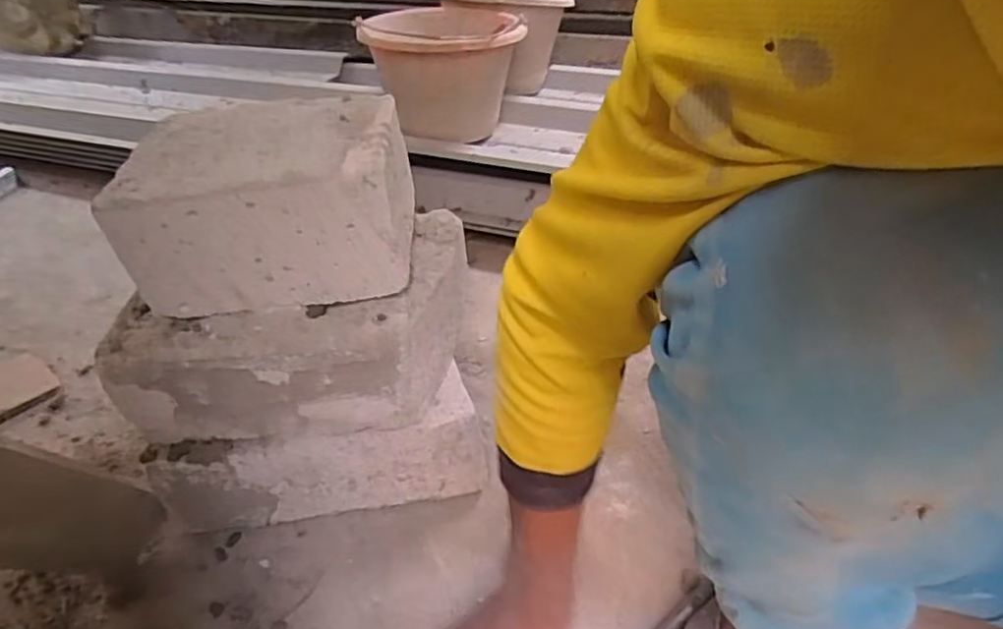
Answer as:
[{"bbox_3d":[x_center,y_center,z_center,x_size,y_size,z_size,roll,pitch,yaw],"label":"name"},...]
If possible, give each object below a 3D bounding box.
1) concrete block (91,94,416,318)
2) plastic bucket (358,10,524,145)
[{"bbox_3d":[-0.175,-0.089,0.506,0.195,0.107,0.135,-3,38,1],"label":"concrete block"},{"bbox_3d":[-0.082,-0.351,0.961,0.220,0.172,0.220,-2,38,2],"label":"plastic bucket"}]

